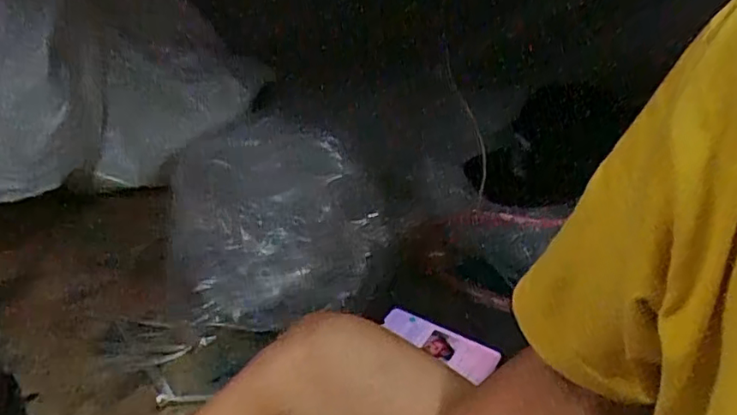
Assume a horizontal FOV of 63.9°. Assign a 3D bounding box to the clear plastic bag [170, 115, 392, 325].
[{"bbox_3d":[-0.121,0.021,0.765,0.256,0.185,0.177,-5,30,-10],"label":"clear plastic bag"}]

